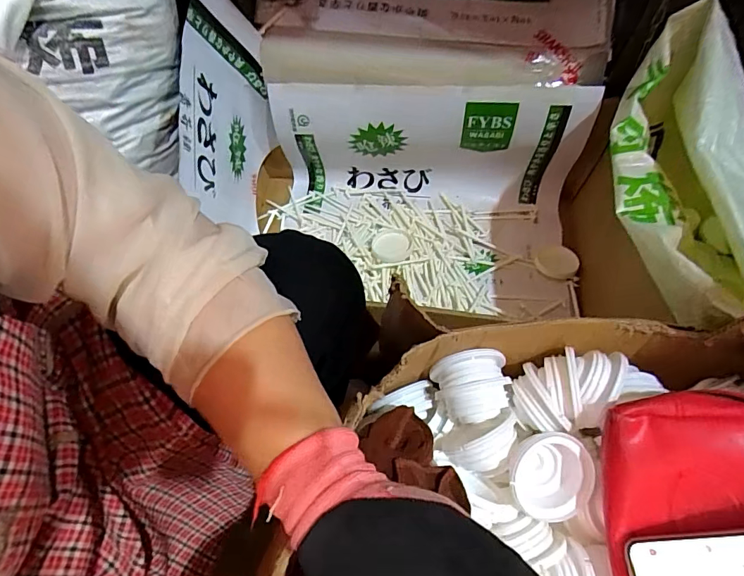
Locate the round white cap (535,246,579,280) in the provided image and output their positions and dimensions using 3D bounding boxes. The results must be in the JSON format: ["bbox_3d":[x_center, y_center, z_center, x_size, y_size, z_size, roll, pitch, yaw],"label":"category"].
[{"bbox_3d":[0.358,-0.049,0.850,0.074,0.017,0.061,36,100,30],"label":"round white cap"}]

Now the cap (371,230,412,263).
[{"bbox_3d":[0.039,-0.085,0.870,0.078,0.013,0.091,-3,46,12],"label":"cap"}]

